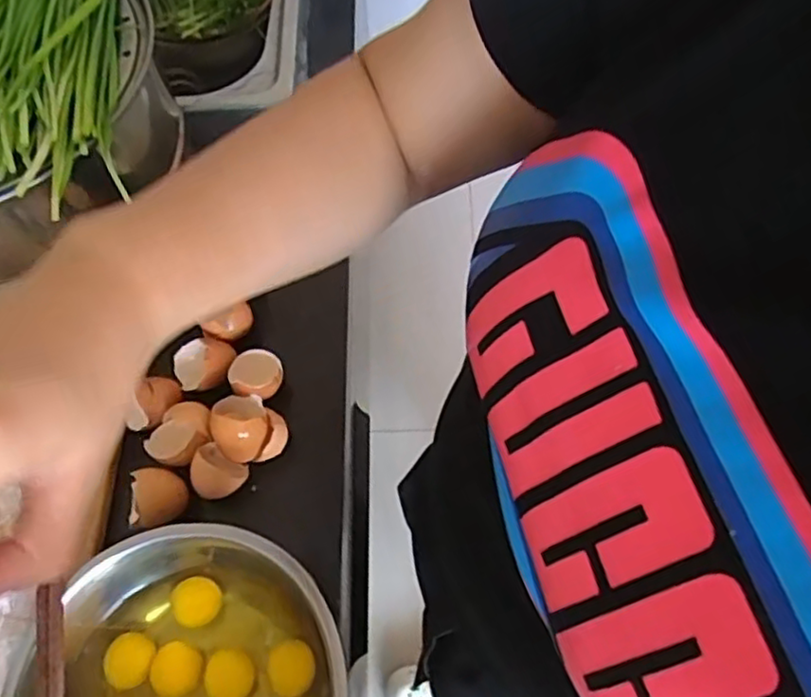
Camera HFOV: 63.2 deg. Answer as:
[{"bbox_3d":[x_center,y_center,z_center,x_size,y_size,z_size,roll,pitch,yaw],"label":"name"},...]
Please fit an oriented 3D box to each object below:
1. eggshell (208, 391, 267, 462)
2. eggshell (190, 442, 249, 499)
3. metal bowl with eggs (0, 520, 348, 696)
[{"bbox_3d":[-0.128,0.060,0.513,0.041,0.033,0.050,-17,67,-5],"label":"eggshell"},{"bbox_3d":[-0.147,0.098,0.512,0.042,0.027,0.036,27,70,14],"label":"eggshell"},{"bbox_3d":[-0.126,0.222,0.427,0.182,0.074,0.178,-1,66,2],"label":"metal bowl with eggs"}]

